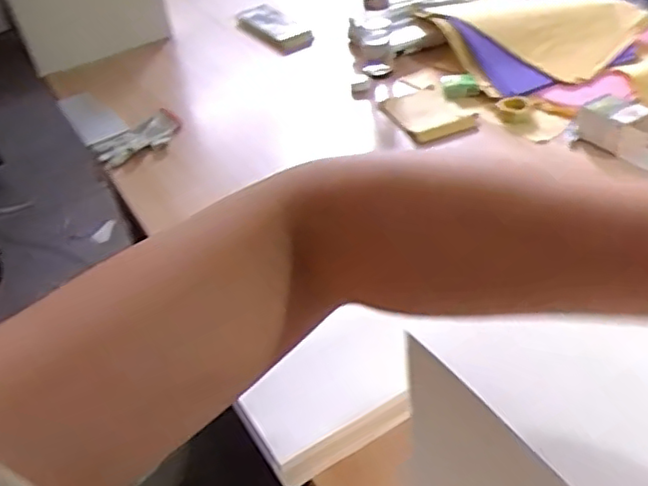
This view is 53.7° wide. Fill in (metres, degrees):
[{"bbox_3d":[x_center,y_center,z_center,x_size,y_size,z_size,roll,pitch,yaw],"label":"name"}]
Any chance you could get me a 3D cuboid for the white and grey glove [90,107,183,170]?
[{"bbox_3d":[-0.390,-0.214,1.329,0.187,0.027,0.124,-26,42,1],"label":"white and grey glove"}]

